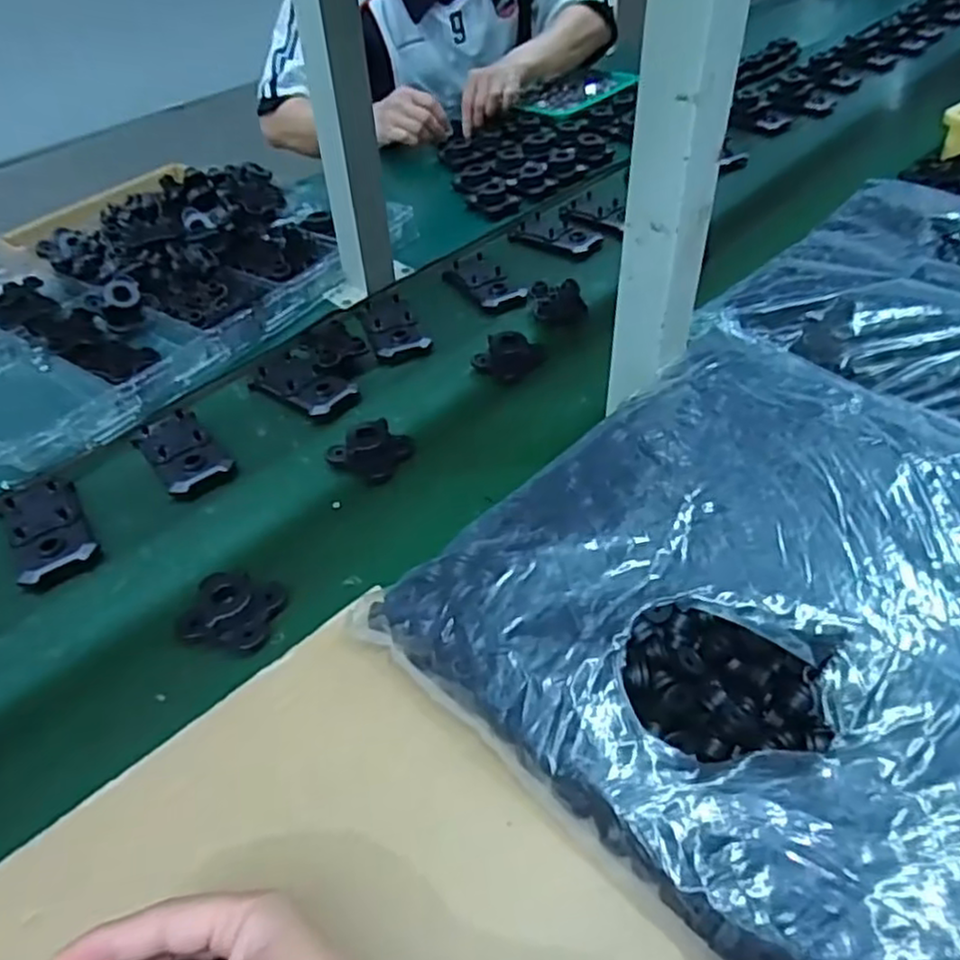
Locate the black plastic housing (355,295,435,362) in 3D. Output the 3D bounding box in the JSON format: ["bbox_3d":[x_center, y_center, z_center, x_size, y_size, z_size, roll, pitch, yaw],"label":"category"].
[{"bbox_3d":[-0.086,-0.150,0.694,0.051,0.014,0.092,-18,48,-15],"label":"black plastic housing"}]

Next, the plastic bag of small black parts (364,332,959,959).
[{"bbox_3d":[0.187,0.058,0.413,0.335,0.082,0.374,34,56,31],"label":"plastic bag of small black parts"}]

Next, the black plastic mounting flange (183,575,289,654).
[{"bbox_3d":[-0.161,0.080,0.458,0.058,0.024,0.051,10,47,11],"label":"black plastic mounting flange"}]

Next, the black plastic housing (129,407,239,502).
[{"bbox_3d":[-0.243,-0.024,0.580,0.051,0.017,0.089,-32,52,-26],"label":"black plastic housing"}]

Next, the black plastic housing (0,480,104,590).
[{"bbox_3d":[-0.320,0.034,0.525,0.052,0.015,0.104,-28,51,-23],"label":"black plastic housing"}]

